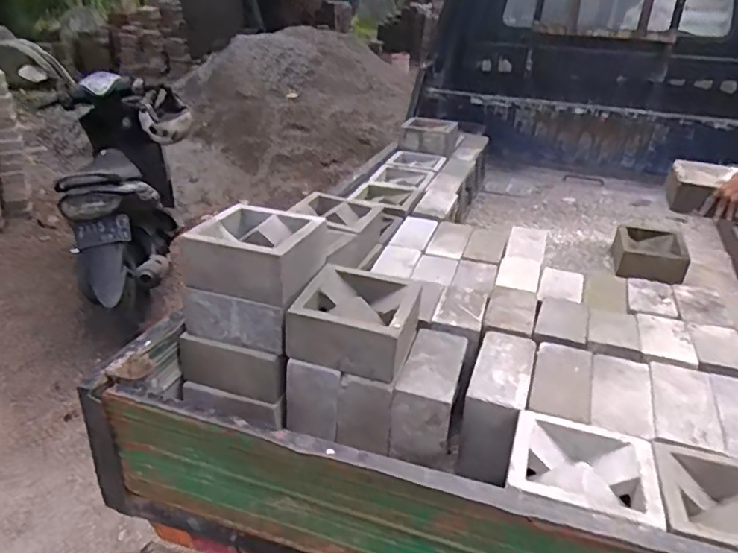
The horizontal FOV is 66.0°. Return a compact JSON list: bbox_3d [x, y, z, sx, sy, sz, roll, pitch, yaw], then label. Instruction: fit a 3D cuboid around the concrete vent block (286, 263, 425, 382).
[{"bbox_3d":[-0.017,0.070,1.067,0.201,0.106,0.234,9,31,15],"label":"concrete vent block"}]

